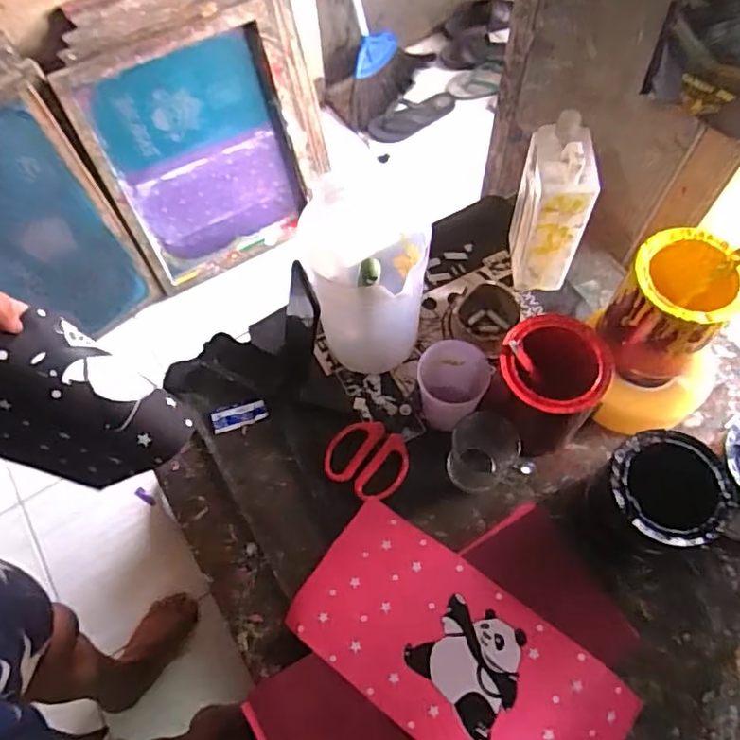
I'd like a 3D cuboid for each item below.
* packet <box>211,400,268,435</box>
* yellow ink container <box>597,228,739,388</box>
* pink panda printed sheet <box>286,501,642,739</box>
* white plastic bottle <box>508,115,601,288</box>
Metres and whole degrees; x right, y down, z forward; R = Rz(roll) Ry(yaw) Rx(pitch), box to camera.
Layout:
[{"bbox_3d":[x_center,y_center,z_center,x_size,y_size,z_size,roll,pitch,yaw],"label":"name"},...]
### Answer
[{"bbox_3d":[-0.160,0.058,0.752,0.067,0.011,0.028,-14,64,-6],"label":"packet"},{"bbox_3d":[0.313,-0.064,0.655,0.107,0.135,0.106,29,67,15],"label":"yellow ink container"},{"bbox_3d":[0.083,0.286,0.609,0.324,0.029,0.156,33,69,18],"label":"pink panda printed sheet"},{"bbox_3d":[0.213,-0.191,0.725,0.064,0.206,0.095,0,63,1],"label":"white plastic bottle"}]

